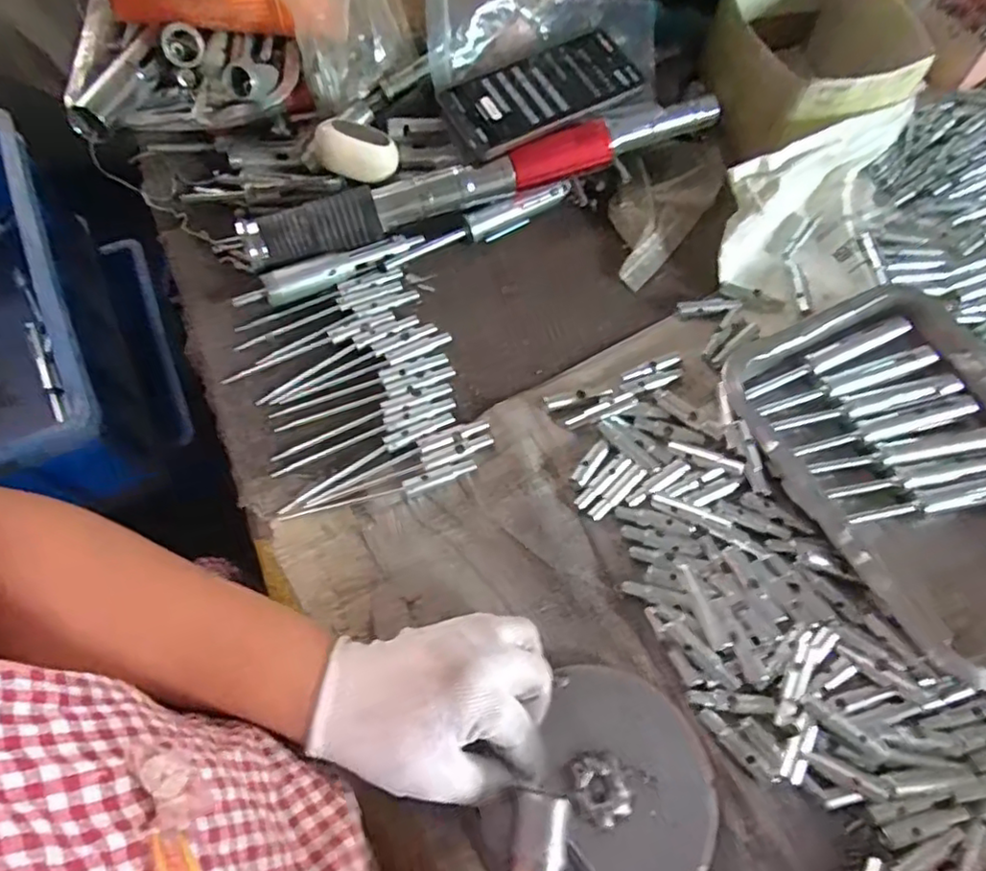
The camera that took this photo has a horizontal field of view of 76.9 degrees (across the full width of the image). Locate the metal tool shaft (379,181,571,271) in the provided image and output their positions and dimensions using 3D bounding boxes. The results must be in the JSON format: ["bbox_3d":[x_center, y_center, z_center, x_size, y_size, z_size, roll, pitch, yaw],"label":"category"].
[{"bbox_3d":[-0.011,-0.171,0.503,0.173,0.019,0.015,-25,68,-13],"label":"metal tool shaft"}]

